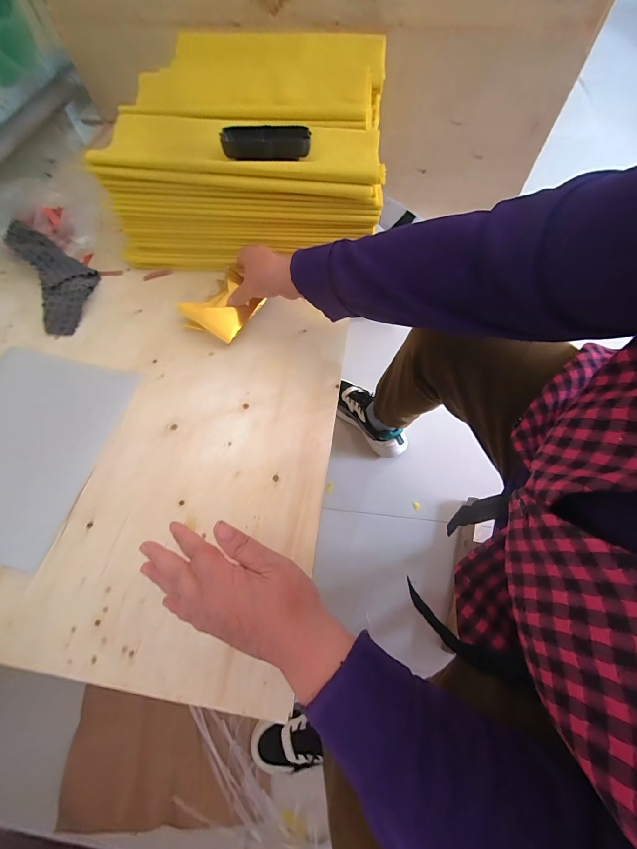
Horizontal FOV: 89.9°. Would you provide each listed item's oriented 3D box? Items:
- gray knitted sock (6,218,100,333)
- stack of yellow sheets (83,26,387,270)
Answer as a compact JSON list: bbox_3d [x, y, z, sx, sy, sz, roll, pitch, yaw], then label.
[{"bbox_3d":[-0.408,-0.240,0.497,0.093,0.039,0.233,-30,67,-12],"label":"gray knitted sock"},{"bbox_3d":[-0.094,-0.444,0.513,0.380,0.130,0.371,3,65,3],"label":"stack of yellow sheets"}]

